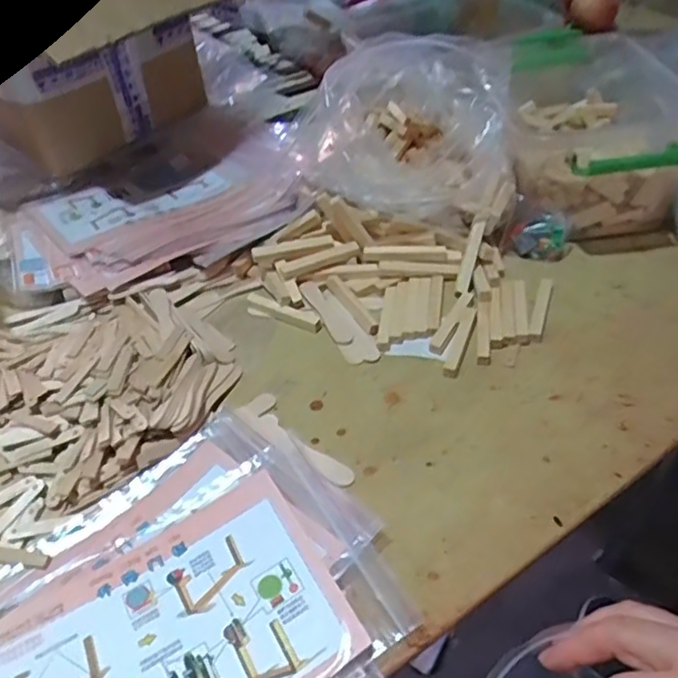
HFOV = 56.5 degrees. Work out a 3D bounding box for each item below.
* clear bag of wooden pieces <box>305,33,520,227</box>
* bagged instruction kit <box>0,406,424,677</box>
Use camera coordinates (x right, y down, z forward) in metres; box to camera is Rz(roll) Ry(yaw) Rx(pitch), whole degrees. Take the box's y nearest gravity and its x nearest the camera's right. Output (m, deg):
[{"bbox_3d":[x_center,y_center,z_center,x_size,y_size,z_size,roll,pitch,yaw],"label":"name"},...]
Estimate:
[{"bbox_3d":[0.066,-0.209,0.601,0.185,0.120,0.160,1,43,7],"label":"clear bag of wooden pieces"},{"bbox_3d":[-0.122,0.179,0.367,0.300,0.027,0.213,-32,49,-26],"label":"bagged instruction kit"}]

